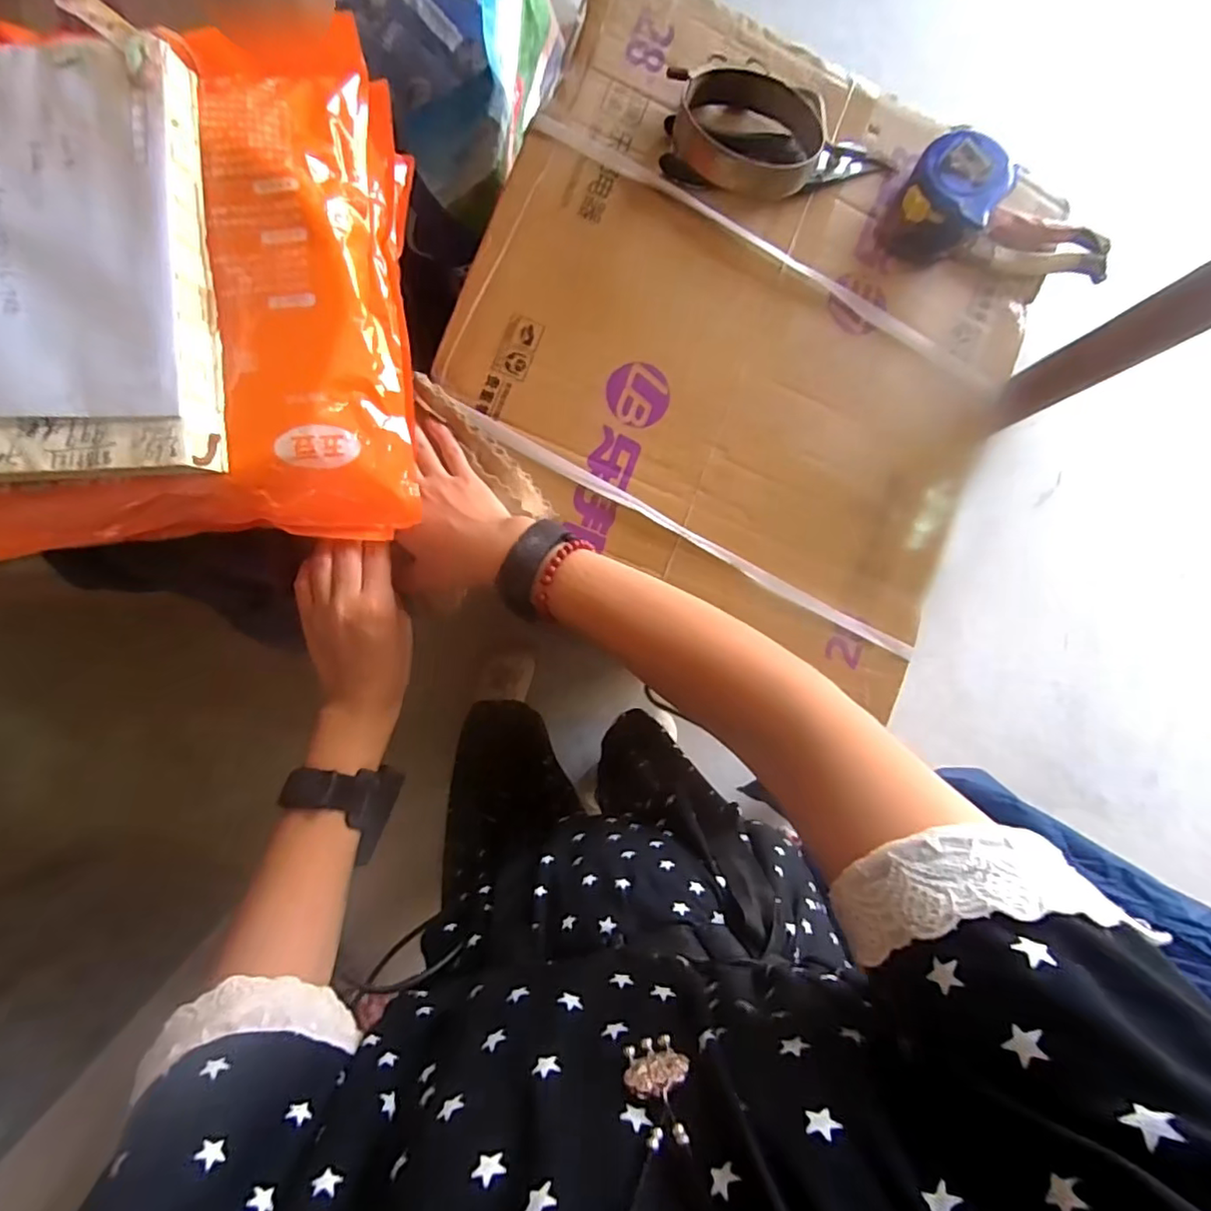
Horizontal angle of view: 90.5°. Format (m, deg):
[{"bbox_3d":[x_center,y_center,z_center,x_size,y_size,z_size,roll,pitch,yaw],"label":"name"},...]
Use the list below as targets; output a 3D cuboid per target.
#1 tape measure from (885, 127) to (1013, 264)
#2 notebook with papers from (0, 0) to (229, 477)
[{"bbox_3d":[0.278,-0.329,0.485,0.073,0.049,0.090,34,85,-7],"label":"tape measure"},{"bbox_3d":[-0.267,-0.164,0.282,0.139,0.025,0.201,-4,90,-9],"label":"notebook with papers"}]

